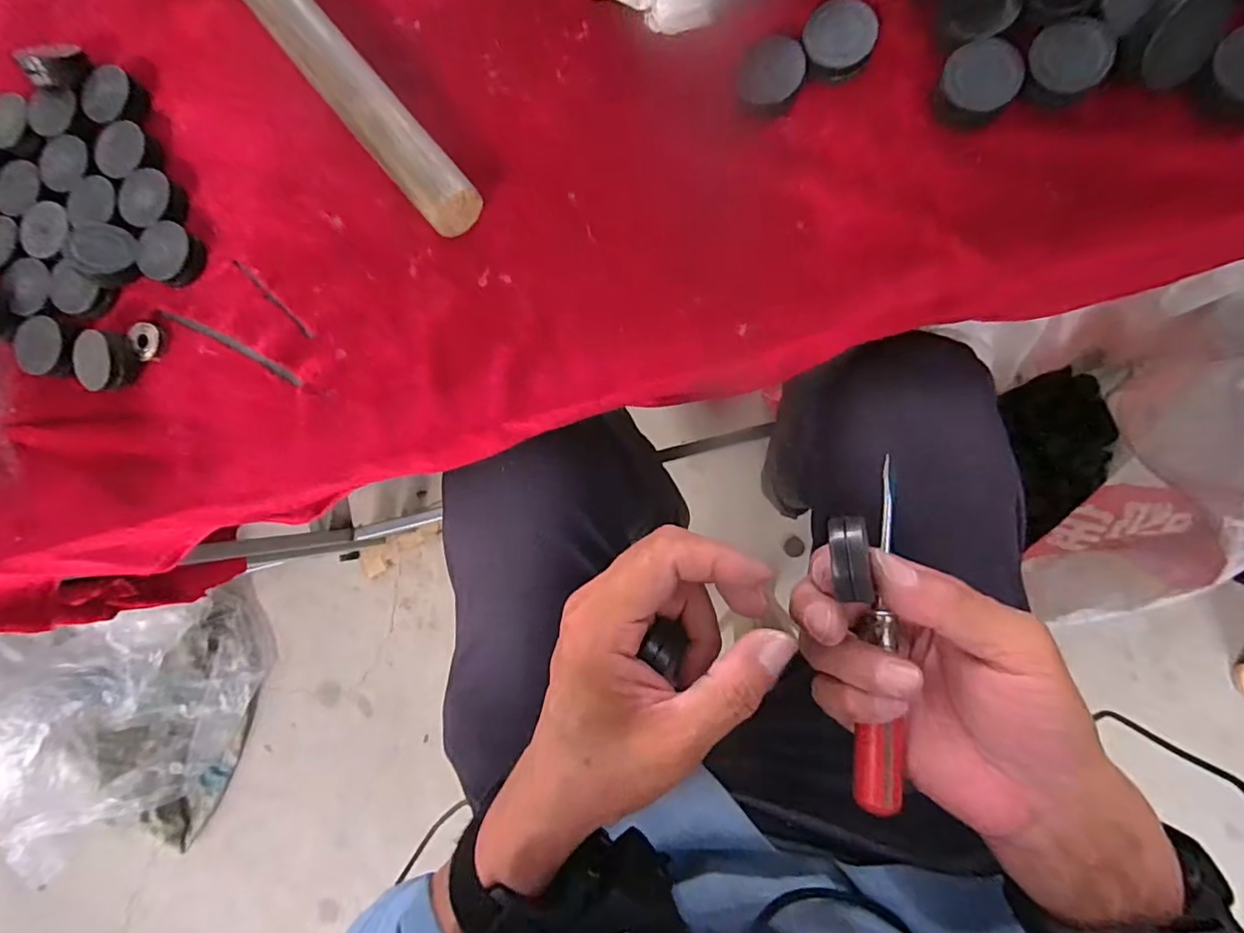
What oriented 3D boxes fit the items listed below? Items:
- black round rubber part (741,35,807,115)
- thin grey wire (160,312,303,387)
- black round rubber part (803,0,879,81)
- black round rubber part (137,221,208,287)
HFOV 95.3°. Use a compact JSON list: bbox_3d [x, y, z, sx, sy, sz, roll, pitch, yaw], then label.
[{"bbox_3d":[0.070,-0.183,0.264,0.028,0.008,0.030,-1,86,10],"label":"black round rubber part"},{"bbox_3d":[-0.212,-0.066,0.308,0.096,0.004,0.006,26,92,9],"label":"thin grey wire"},{"bbox_3d":[0.098,-0.196,0.259,0.032,0.009,0.032,-1,86,10],"label":"black round rubber part"},{"bbox_3d":[-0.247,-0.116,0.311,0.038,0.012,0.030,39,93,10],"label":"black round rubber part"}]

